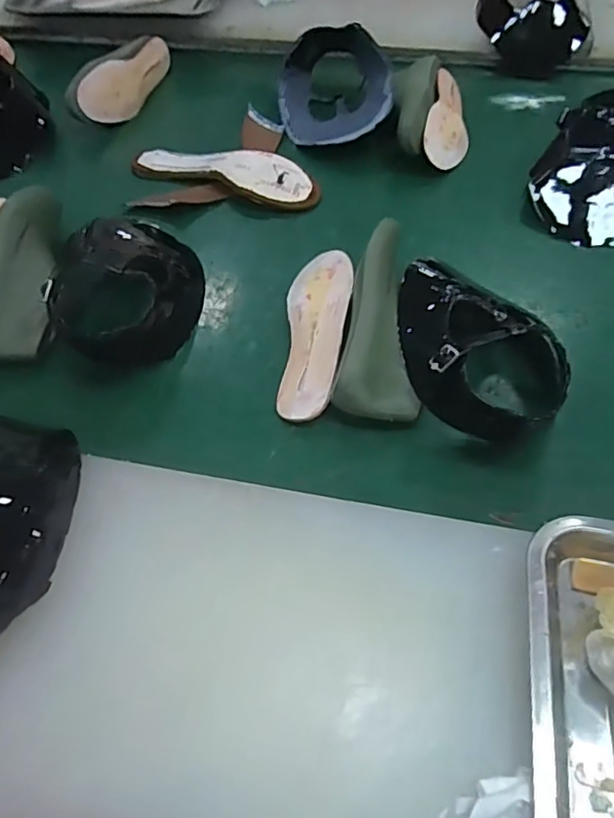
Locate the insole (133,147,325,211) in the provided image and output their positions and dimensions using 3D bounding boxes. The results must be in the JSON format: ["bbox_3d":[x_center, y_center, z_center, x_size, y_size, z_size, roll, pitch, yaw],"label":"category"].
[{"bbox_3d":[-0.109,-0.317,0.761,0.260,0.017,0.098,12,54,12],"label":"insole"}]

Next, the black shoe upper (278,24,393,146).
[{"bbox_3d":[0.039,-0.471,0.834,0.162,0.077,0.204,1,53,3],"label":"black shoe upper"}]

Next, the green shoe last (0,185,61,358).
[{"bbox_3d":[-0.308,-0.150,0.628,0.074,0.079,0.220,-1,53,2],"label":"green shoe last"}]

